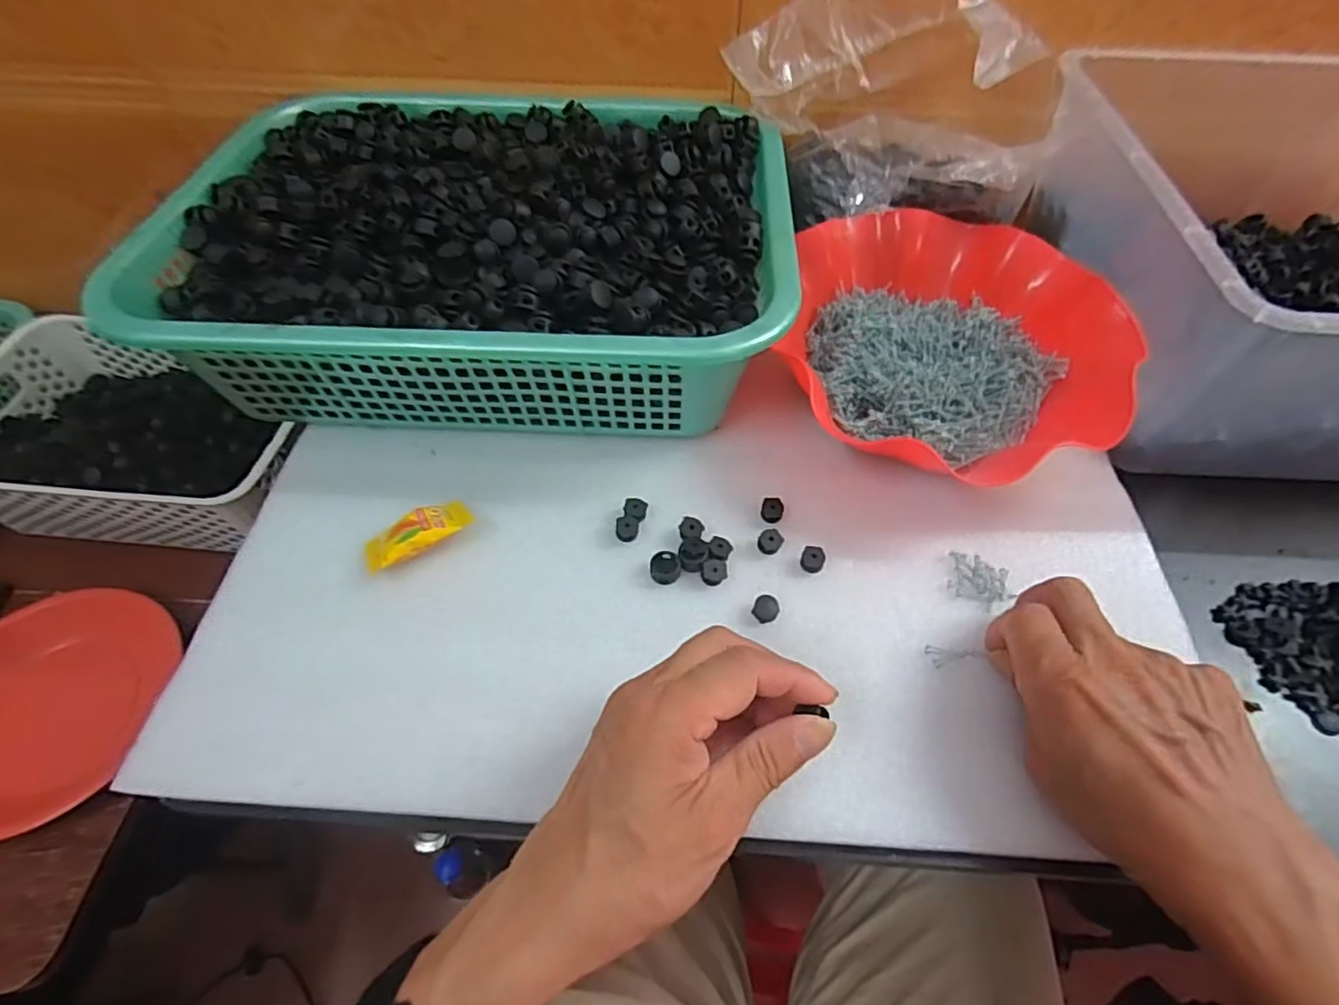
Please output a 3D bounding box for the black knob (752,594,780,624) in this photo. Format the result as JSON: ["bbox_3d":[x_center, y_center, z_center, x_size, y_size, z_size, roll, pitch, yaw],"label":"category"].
[{"bbox_3d":[0.052,0.057,0.342,0.013,0.008,0.014,0,56,-1],"label":"black knob"}]

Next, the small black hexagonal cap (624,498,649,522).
[{"bbox_3d":[-0.020,0.004,0.376,0.013,0.006,0.012,13,56,8],"label":"small black hexagonal cap"}]

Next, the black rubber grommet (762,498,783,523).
[{"bbox_3d":[0.061,0.005,0.376,0.013,0.009,0.012,13,56,8],"label":"black rubber grommet"}]

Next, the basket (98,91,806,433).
[{"bbox_3d":[-0.120,-0.169,0.438,0.380,0.096,0.275,2,56,1],"label":"basket"}]

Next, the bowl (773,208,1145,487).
[{"bbox_3d":[0.176,-0.108,0.422,0.193,0.066,0.205,0,56,-1],"label":"bowl"}]

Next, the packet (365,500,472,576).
[{"bbox_3d":[-0.141,0.017,0.358,0.059,0.012,0.025,-31,61,-20],"label":"packet"}]

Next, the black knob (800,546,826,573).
[{"bbox_3d":[0.081,0.032,0.359,0.013,0.009,0.013,0,56,-1],"label":"black knob"}]

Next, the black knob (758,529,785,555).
[{"bbox_3d":[0.057,0.023,0.364,0.012,0.009,0.013,0,56,-1],"label":"black knob"}]

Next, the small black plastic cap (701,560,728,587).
[{"bbox_3d":[0.025,0.039,0.353,0.014,0.009,0.013,0,56,-1],"label":"small black plastic cap"}]

